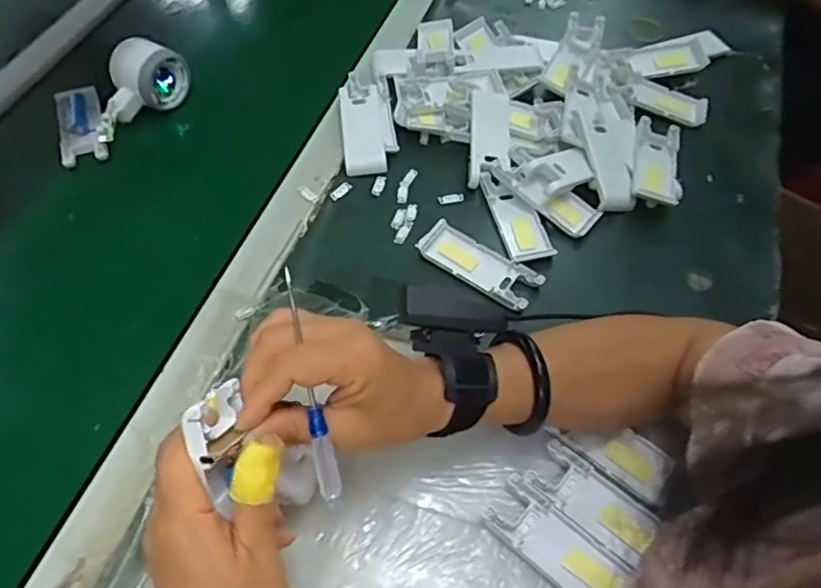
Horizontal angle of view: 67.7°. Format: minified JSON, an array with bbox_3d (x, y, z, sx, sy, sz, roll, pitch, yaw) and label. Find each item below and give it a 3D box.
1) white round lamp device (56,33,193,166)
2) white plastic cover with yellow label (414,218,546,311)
[{"bbox_3d":[-0.281,-0.186,0.596,0.133,0.063,0.095,-15,55,-14],"label":"white round lamp device"},{"bbox_3d":[0.059,-0.027,0.528,0.107,0.007,0.041,32,58,20],"label":"white plastic cover with yellow label"}]

